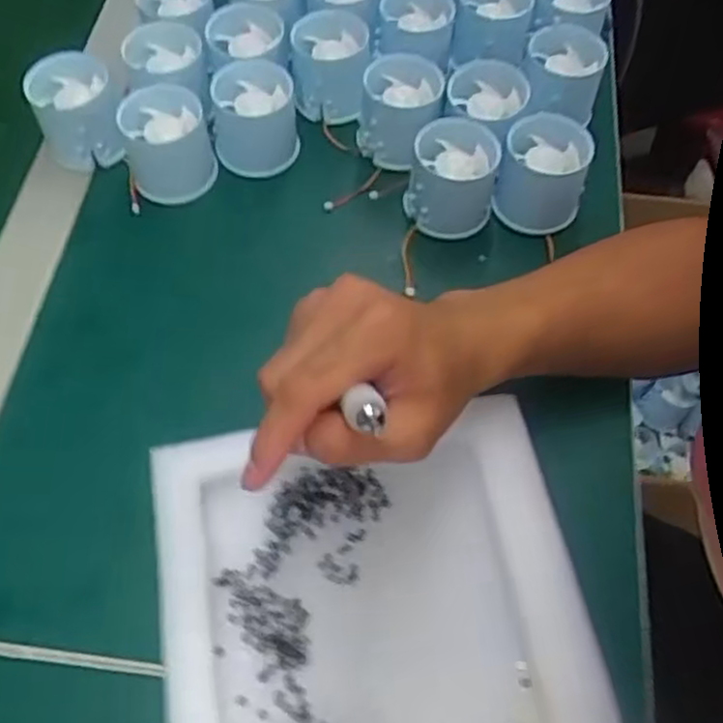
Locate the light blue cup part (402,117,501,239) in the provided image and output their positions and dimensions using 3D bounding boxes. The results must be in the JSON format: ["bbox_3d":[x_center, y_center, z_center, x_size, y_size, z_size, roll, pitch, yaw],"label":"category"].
[{"bbox_3d":[0.056,-0.112,0.477,0.051,0.049,0.057,14,61,8],"label":"light blue cup part"}]

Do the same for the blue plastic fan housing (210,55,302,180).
[{"bbox_3d":[-0.069,-0.158,0.498,0.051,0.055,0.046,-3,60,-2],"label":"blue plastic fan housing"}]

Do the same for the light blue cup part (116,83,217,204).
[{"bbox_3d":[-0.123,-0.136,0.488,0.054,0.051,0.051,-11,61,-6],"label":"light blue cup part"}]

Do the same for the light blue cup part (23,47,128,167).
[{"bbox_3d":[-0.181,-0.160,0.497,0.055,0.053,0.054,-23,63,-13],"label":"light blue cup part"}]

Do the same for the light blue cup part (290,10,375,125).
[{"bbox_3d":[-0.020,-0.197,0.520,0.051,0.051,0.056,-3,60,-2],"label":"light blue cup part"}]

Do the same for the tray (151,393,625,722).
[{"bbox_3d":[0.011,0.145,0.342,0.188,0.044,0.238,-9,61,-5],"label":"tray"}]

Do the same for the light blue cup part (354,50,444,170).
[{"bbox_3d":[0.026,-0.167,0.505,0.048,0.046,0.062,11,61,6],"label":"light blue cup part"}]

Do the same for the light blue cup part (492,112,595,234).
[{"bbox_3d":[0.113,-0.116,0.478,0.053,0.052,0.054,13,61,7],"label":"light blue cup part"}]

